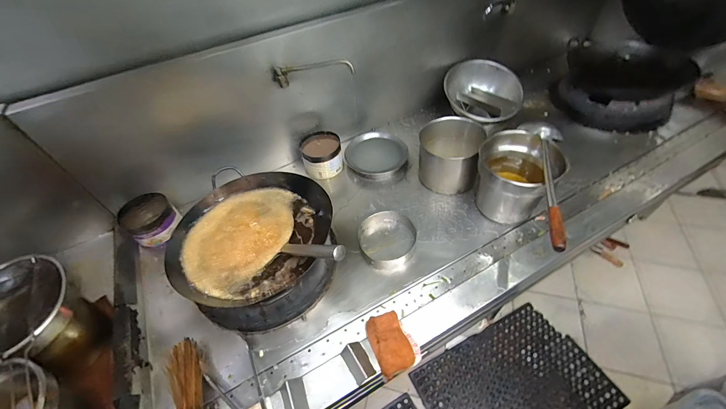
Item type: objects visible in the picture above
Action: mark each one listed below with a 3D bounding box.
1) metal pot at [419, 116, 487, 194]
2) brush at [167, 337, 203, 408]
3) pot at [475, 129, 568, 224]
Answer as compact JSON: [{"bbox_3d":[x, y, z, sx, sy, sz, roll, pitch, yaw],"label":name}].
[{"bbox_3d":[0.310,-0.178,1.104,0.193,0.198,0.198,-3,48,3],"label":"metal pot"},{"bbox_3d":[-0.396,0.439,0.697,0.074,0.085,0.295,-25,51,-16],"label":"brush"},{"bbox_3d":[0.458,-0.062,0.965,0.222,0.232,0.202,-3,48,3],"label":"pot"}]

